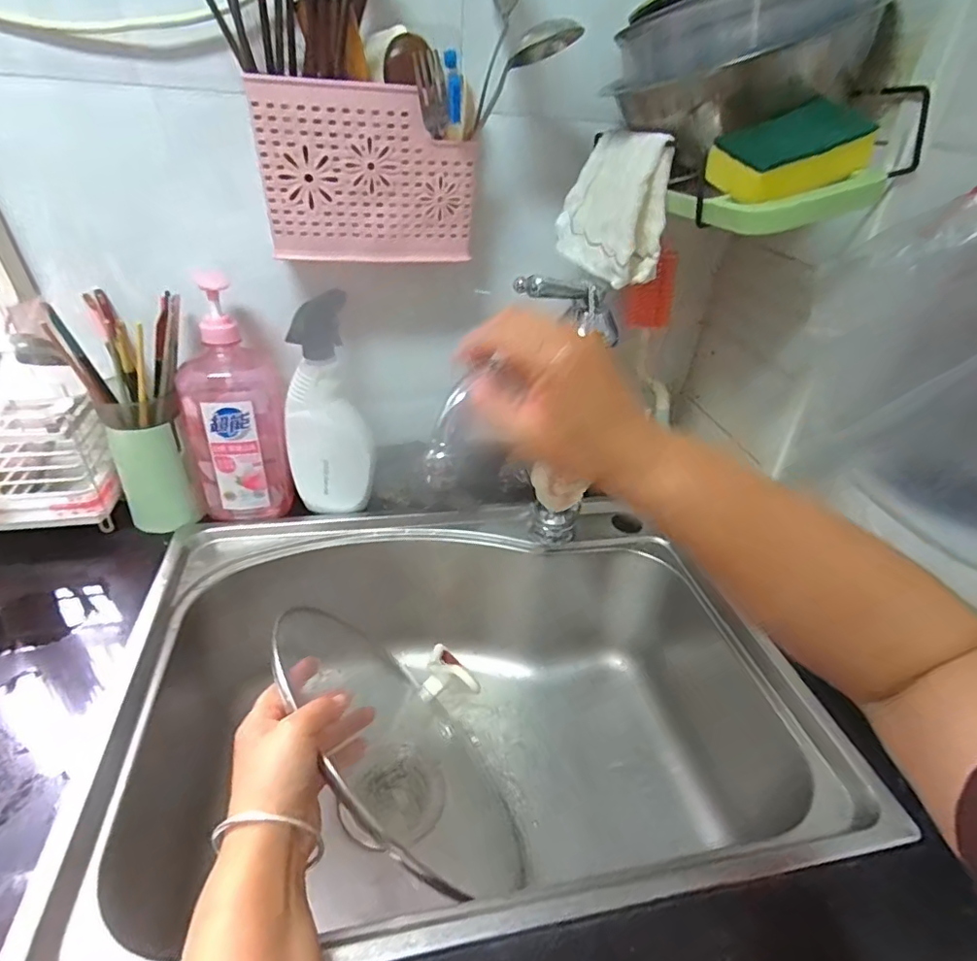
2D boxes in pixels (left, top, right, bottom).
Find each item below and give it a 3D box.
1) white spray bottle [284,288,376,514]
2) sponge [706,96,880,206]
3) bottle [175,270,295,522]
[{"bbox_3d":[-0.173,-0.070,0.604,0.082,0.229,0.059,-20,40,-32],"label":"white spray bottle"},{"bbox_3d":[0.210,-0.234,0.398,0.091,0.029,0.075,-18,48,4],"label":"sponge"},{"bbox_3d":[-0.271,-0.077,0.600,0.097,0.235,0.083,-5,34,-14],"label":"bottle"}]

